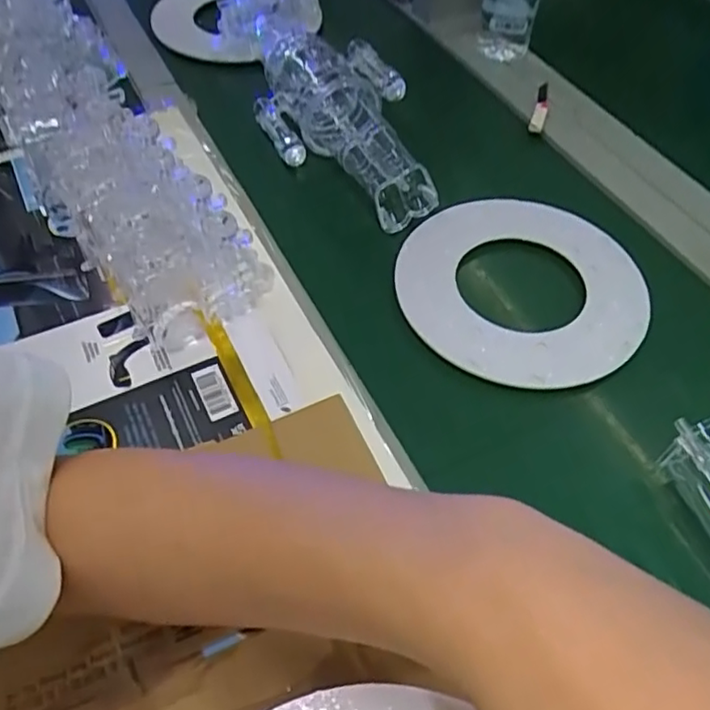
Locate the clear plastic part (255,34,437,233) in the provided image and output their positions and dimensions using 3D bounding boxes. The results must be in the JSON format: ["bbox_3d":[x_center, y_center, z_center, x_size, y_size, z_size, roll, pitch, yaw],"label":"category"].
[{"bbox_3d":[-0.010,-0.215,0.566,0.115,0.069,0.217,-19,56,-15],"label":"clear plastic part"}]

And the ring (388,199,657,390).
[{"bbox_3d":[0.135,-0.064,0.504,0.186,0.011,0.202,1,54,-1],"label":"ring"}]

